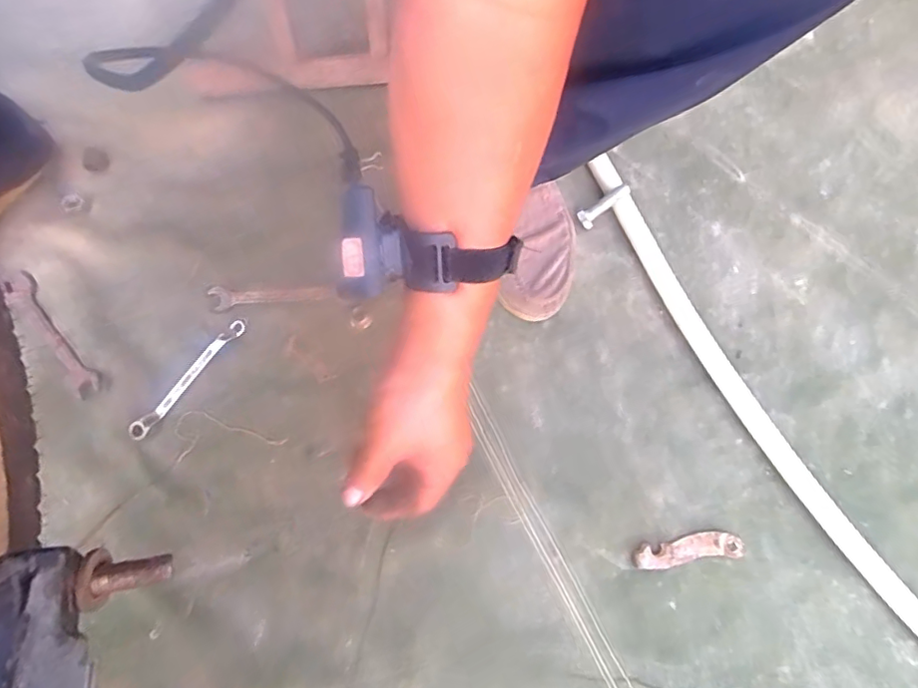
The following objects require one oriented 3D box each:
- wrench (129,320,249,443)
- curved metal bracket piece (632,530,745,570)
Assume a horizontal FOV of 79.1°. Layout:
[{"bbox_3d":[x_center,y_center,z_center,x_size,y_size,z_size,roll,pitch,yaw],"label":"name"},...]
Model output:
[{"bbox_3d":[-0.256,0.031,0.524,0.015,0.009,0.138,37,77,8],"label":"wrench"},{"bbox_3d":[0.206,0.185,0.499,0.100,0.012,0.025,-7,75,-3],"label":"curved metal bracket piece"}]

